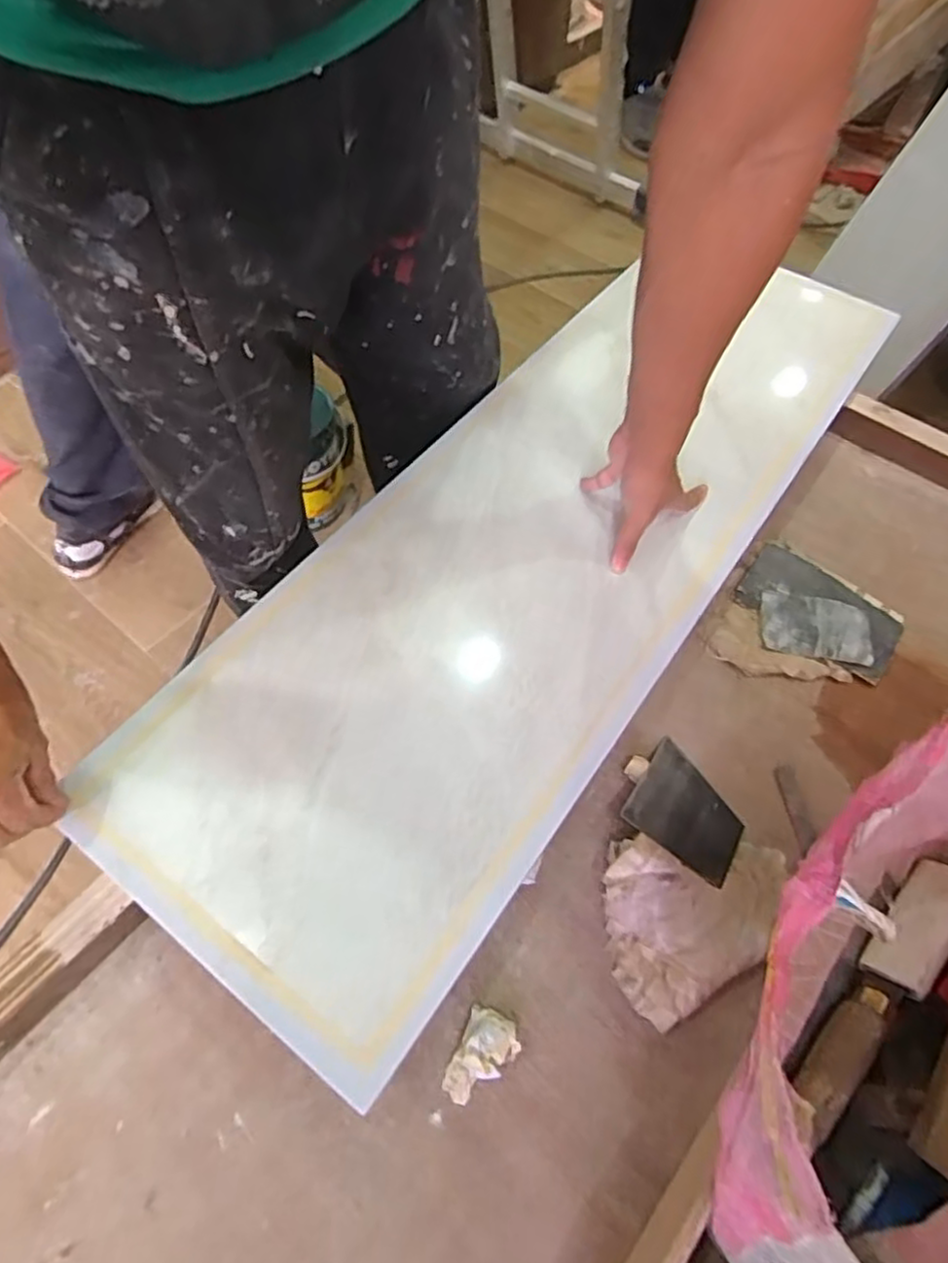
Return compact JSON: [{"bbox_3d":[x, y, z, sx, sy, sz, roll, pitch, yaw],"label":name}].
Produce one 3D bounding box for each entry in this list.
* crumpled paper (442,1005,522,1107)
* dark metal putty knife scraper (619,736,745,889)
[{"bbox_3d":[0.006,0.305,0.493,0.038,0.025,0.061,22,60,12],"label":"crumpled paper"},{"bbox_3d":[0.186,0.155,0.598,0.094,0.010,0.103,37,46,9],"label":"dark metal putty knife scraper"}]

